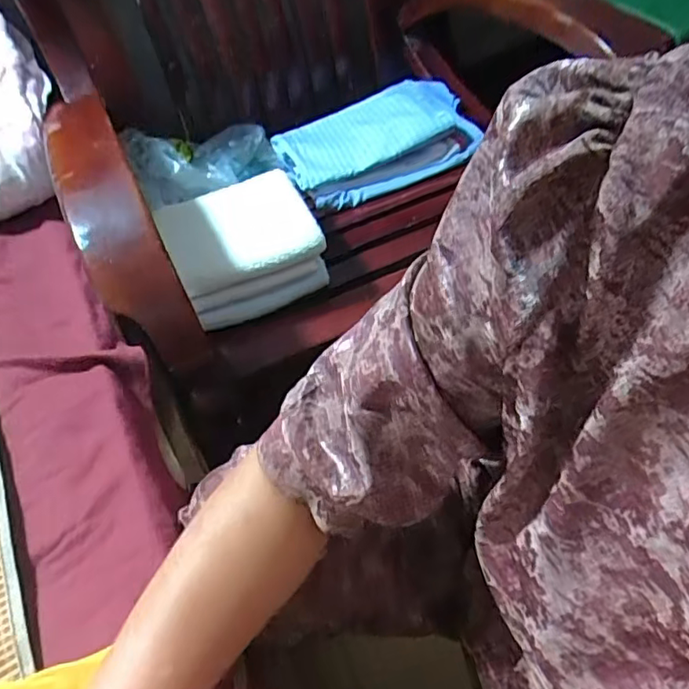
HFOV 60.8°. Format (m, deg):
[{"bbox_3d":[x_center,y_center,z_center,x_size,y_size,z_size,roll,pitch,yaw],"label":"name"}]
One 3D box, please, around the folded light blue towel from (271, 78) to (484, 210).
[{"bbox_3d":[0.046,-0.339,0.925,0.281,0.064,0.236,-21,52,-10],"label":"folded light blue towel"}]

